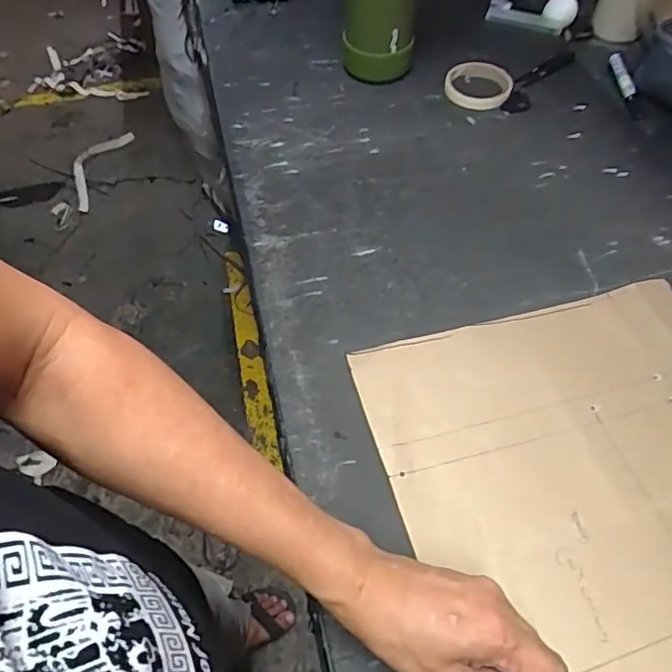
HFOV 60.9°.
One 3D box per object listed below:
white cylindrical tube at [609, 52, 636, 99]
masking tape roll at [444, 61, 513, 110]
[{"bbox_3d":[0.397,-0.365,0.792,0.017,0.019,0.098,4,56,2],"label":"white cylindrical tube"},{"bbox_3d":[0.188,-0.332,0.749,0.096,0.013,0.082,-31,62,-20],"label":"masking tape roll"}]

